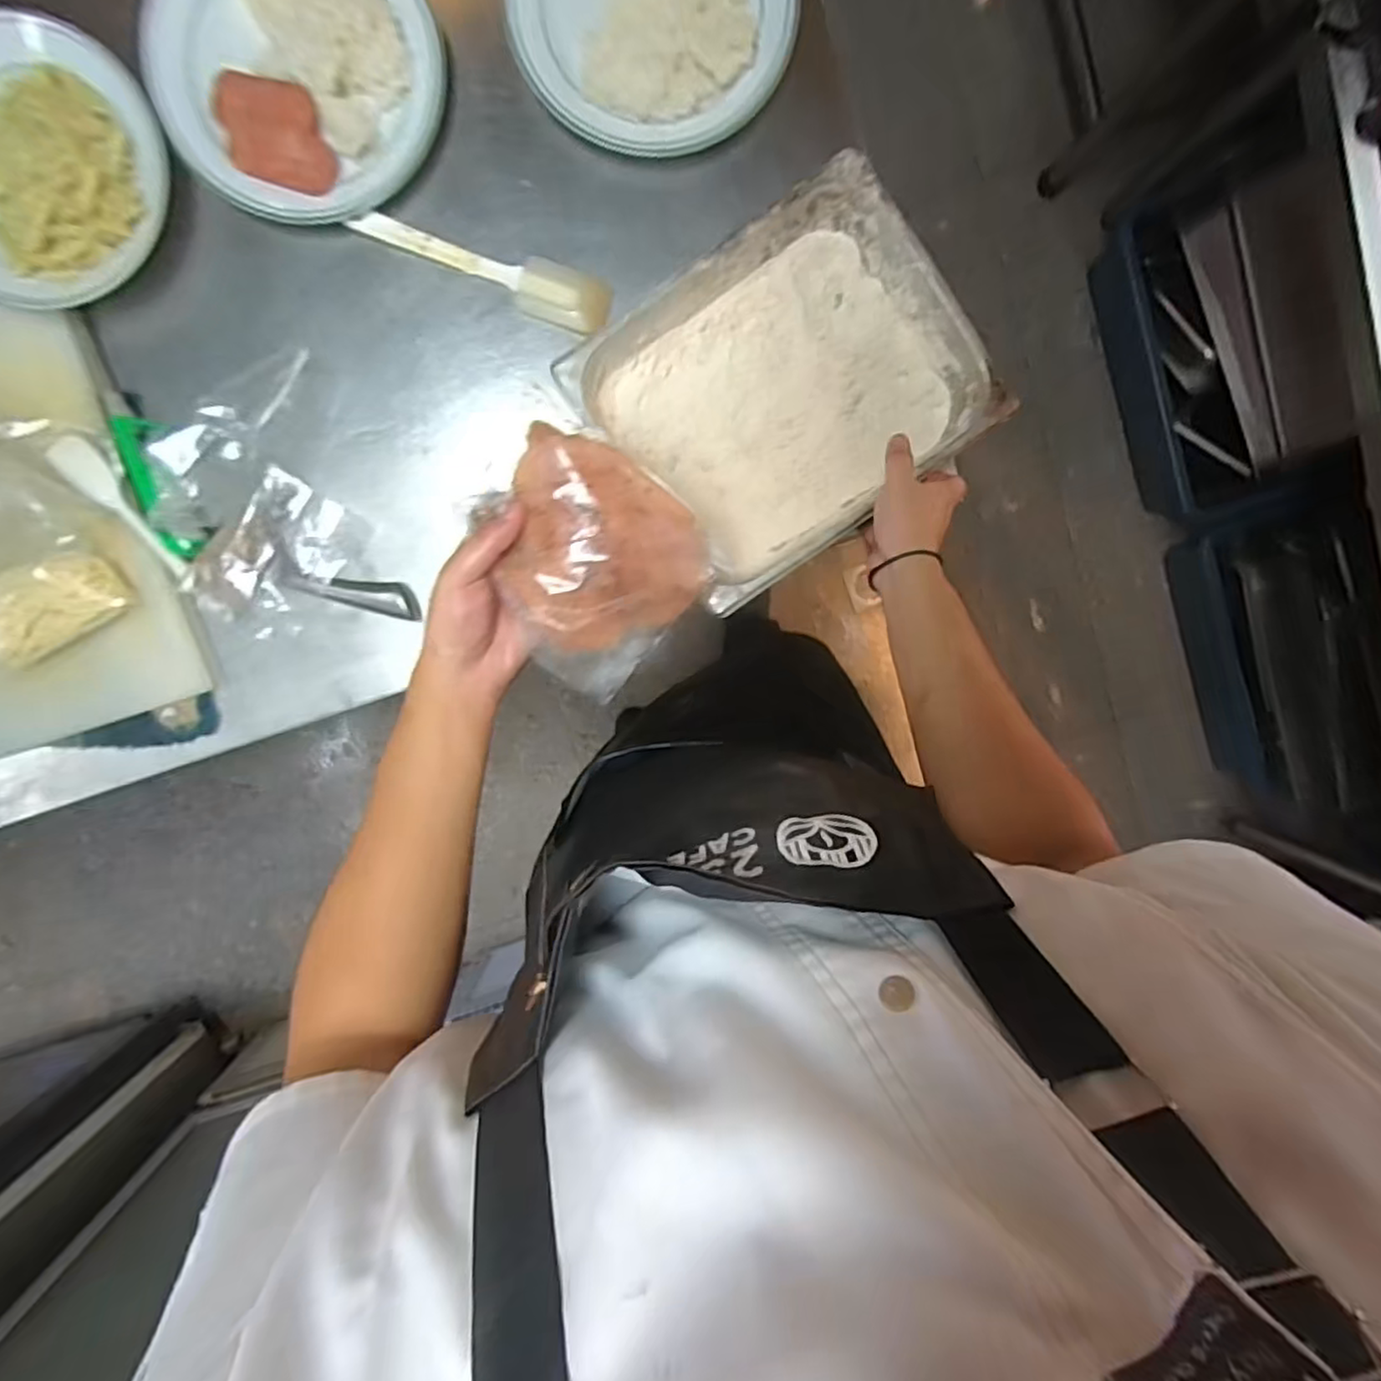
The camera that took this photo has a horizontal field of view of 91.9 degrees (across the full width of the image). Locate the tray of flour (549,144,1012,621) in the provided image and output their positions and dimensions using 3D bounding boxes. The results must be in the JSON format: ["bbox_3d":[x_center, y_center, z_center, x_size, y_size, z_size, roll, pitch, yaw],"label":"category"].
[{"bbox_3d":[0.082,-0.264,0.601,0.307,0.078,0.250,-36,98,2],"label":"tray of flour"}]

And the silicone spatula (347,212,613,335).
[{"bbox_3d":[-0.186,-0.388,0.615,0.225,0.023,0.048,15,97,-5],"label":"silicone spatula"}]

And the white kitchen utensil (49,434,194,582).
[{"bbox_3d":[-0.526,-0.171,0.618,0.032,0.010,0.152,-41,94,8],"label":"white kitchen utensil"}]

